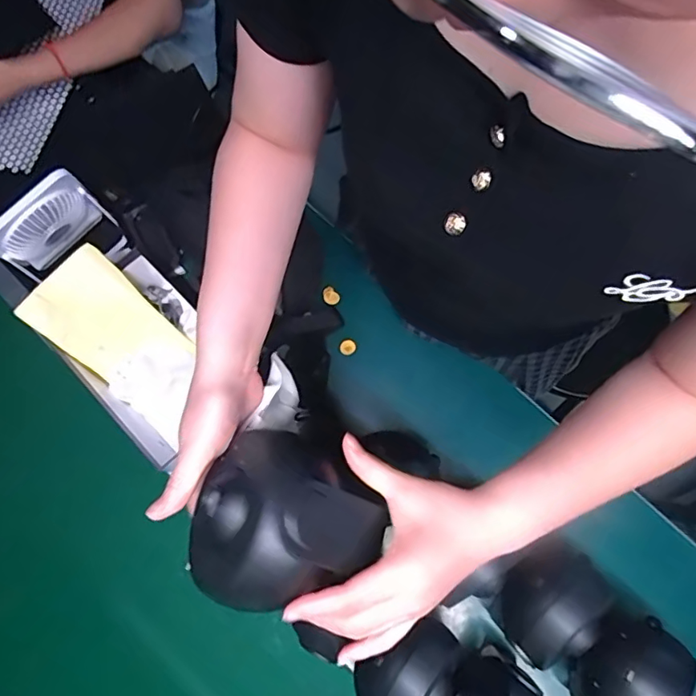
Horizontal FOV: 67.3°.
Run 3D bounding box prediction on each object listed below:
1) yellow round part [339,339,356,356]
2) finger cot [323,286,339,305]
[{"bbox_3d":[0.000,-0.001,0.706,0.022,0.009,0.020,0,78,1],"label":"yellow round part"},{"bbox_3d":[-0.024,-0.072,0.723,0.020,0.006,0.026,-42,80,-7],"label":"finger cot"}]

